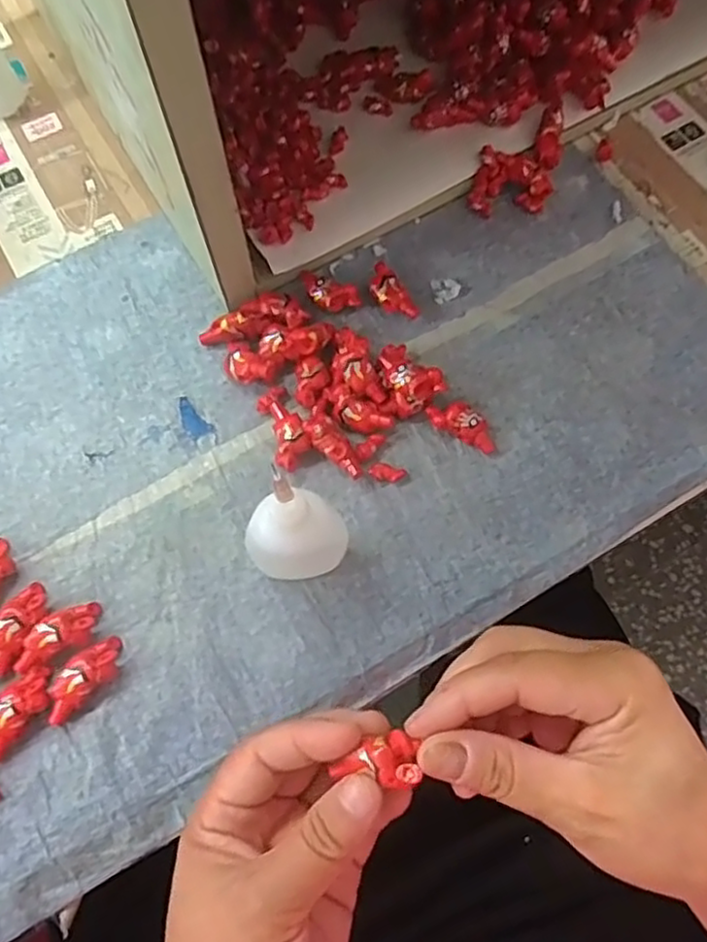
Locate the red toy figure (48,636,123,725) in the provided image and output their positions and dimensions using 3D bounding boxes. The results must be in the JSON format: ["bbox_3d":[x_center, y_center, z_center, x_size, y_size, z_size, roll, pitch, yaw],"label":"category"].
[{"bbox_3d":[-0.123,0.094,0.306,0.041,0.012,0.018,-43,78,-13],"label":"red toy figure"}]

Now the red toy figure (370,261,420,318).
[{"bbox_3d":[0.021,-0.100,0.376,0.018,0.014,0.036,-42,78,-13],"label":"red toy figure"}]

